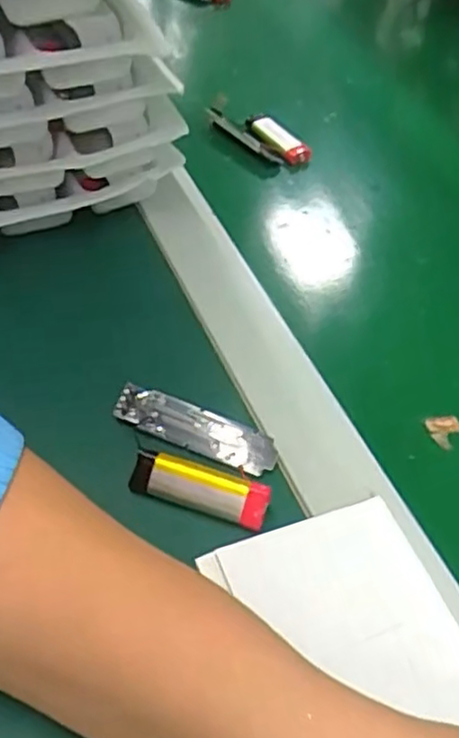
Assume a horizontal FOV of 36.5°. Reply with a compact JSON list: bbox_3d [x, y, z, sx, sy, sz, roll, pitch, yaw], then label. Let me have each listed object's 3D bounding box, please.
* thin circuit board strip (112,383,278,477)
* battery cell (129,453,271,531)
[{"bbox_3d":[-0.014,0.025,0.293,0.069,0.005,0.018,22,76,8],"label":"thin circuit board strip"},{"bbox_3d":[-0.011,0.046,0.271,0.053,0.012,0.015,15,48,7],"label":"battery cell"}]

